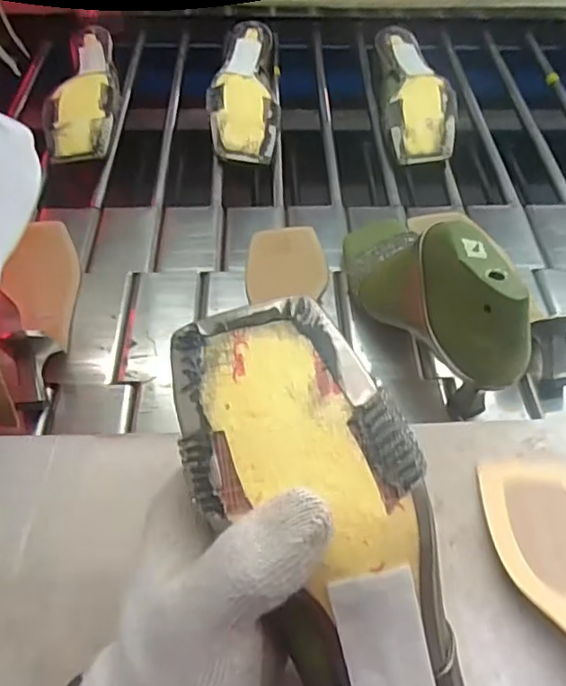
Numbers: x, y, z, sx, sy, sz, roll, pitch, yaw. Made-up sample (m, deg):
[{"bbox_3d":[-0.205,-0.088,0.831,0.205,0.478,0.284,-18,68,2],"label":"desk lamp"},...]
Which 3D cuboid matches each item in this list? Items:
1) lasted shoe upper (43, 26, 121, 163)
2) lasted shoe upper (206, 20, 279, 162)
[{"bbox_3d":[-0.229,-0.294,0.706,0.081,0.064,0.209,-5,51,-6],"label":"lasted shoe upper"},{"bbox_3d":[-0.047,-0.297,0.712,0.077,0.063,0.212,-2,51,-3],"label":"lasted shoe upper"}]

